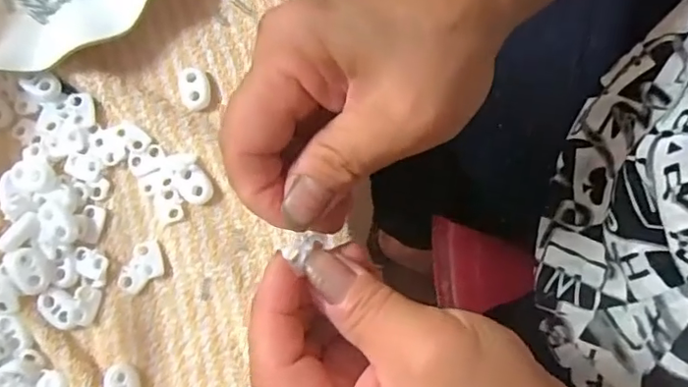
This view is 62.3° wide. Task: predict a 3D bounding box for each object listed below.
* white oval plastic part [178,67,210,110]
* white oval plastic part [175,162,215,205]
[{"bbox_3d":[-0.077,-0.054,0.292,0.015,0.006,0.023,-14,80,-2],"label":"white oval plastic part"},{"bbox_3d":[-0.074,-0.005,0.281,0.015,0.004,0.023,-41,82,-6],"label":"white oval plastic part"}]

